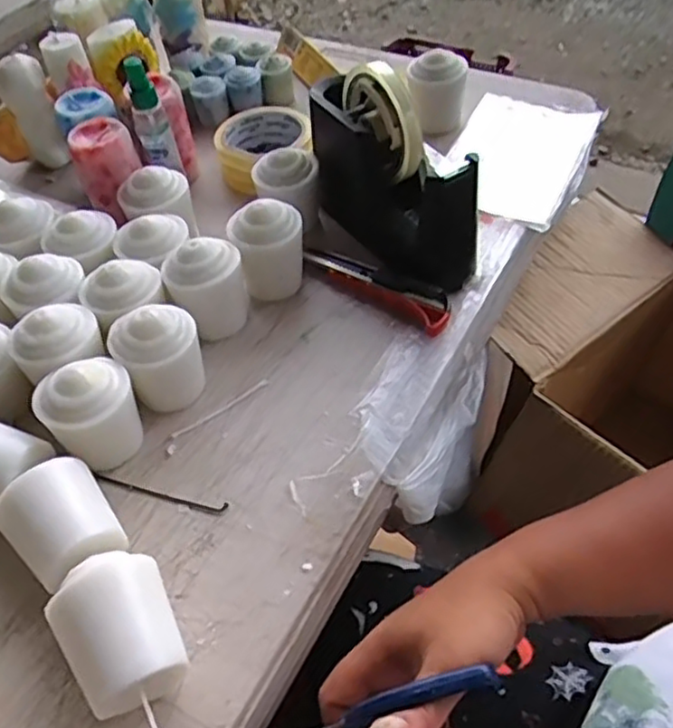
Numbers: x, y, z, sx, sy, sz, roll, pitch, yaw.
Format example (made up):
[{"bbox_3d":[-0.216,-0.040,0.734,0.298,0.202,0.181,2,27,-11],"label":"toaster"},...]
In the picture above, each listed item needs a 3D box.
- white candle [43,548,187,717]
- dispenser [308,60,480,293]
[{"bbox_3d":[-0.110,0.140,0.344,0.054,0.050,0.070,-21,52,-13],"label":"white candle"},{"bbox_3d":[0.041,-0.154,0.528,0.057,0.129,0.179,-28,54,-19],"label":"dispenser"}]

